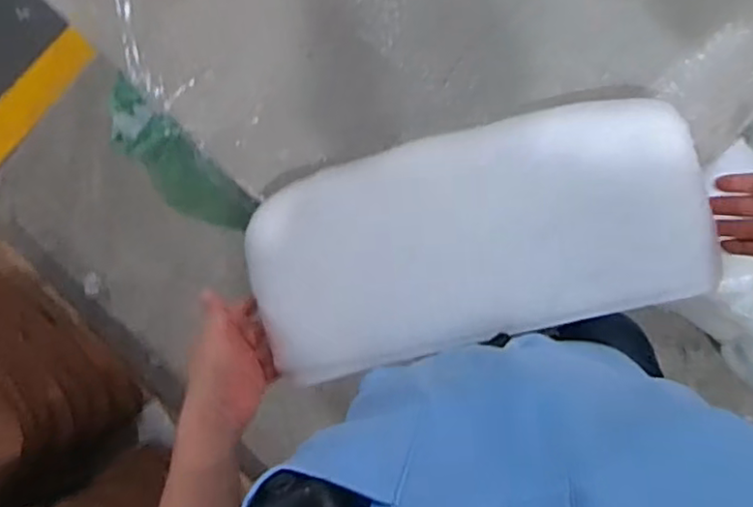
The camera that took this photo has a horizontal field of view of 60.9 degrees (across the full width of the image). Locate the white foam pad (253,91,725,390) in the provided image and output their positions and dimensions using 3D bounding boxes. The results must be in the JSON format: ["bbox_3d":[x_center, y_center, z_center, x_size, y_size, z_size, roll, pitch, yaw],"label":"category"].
[{"bbox_3d":[0.098,-0.021,0.646,0.441,0.057,0.211,-14,88,3],"label":"white foam pad"}]

